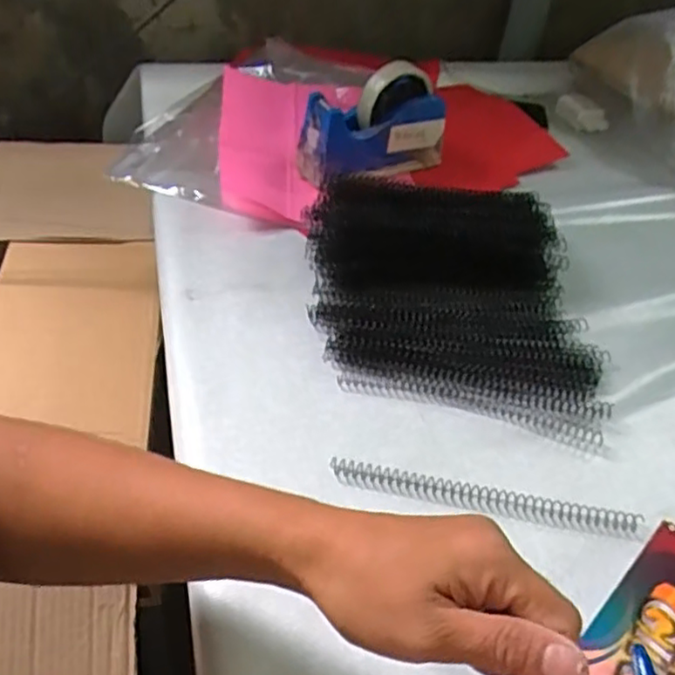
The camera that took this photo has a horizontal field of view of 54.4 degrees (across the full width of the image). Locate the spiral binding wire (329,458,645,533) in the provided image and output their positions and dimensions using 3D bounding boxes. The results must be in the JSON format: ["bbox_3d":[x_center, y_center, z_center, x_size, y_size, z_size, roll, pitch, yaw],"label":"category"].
[{"bbox_3d":[0.100,0.108,0.446,0.208,0.008,0.016,9,44,3],"label":"spiral binding wire"}]

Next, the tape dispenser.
[{"bbox_3d":[0.037,-0.232,0.709,0.160,0.105,0.069,-21,50,-26],"label":"tape dispenser"}]

